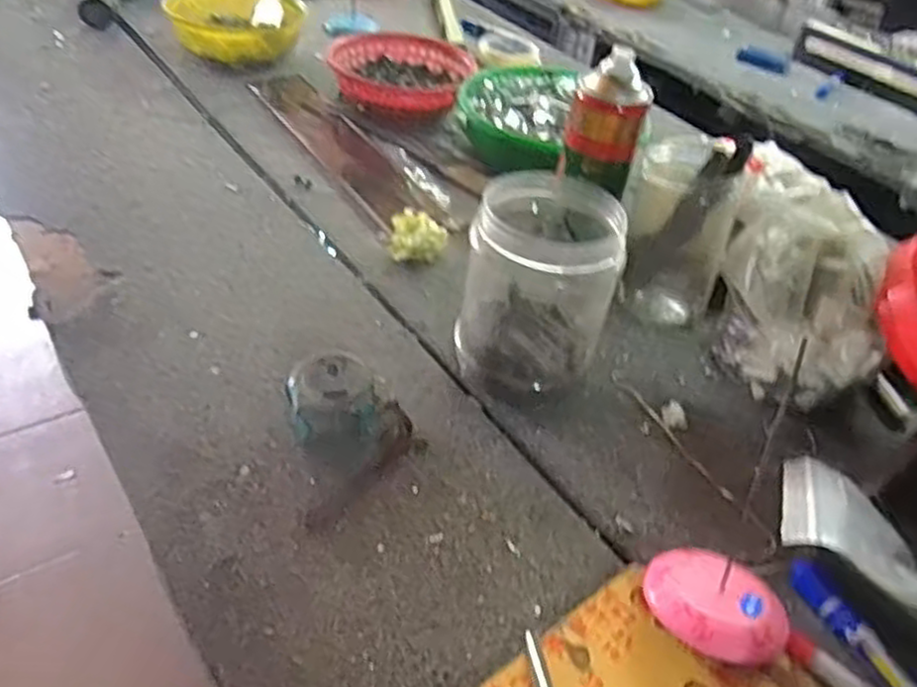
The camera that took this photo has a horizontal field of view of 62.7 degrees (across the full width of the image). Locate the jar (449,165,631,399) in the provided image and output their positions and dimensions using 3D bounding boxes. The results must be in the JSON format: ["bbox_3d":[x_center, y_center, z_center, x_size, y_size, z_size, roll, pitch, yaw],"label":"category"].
[{"bbox_3d":[0.064,-0.043,0.604,0.115,0.152,0.096,12,41,7],"label":"jar"}]

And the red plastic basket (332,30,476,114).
[{"bbox_3d":[-0.079,-0.365,1.025,0.189,0.045,0.217,6,41,-1],"label":"red plastic basket"}]

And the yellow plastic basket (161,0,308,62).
[{"bbox_3d":[-0.323,-0.461,1.100,0.190,0.073,0.183,-6,42,-13],"label":"yellow plastic basket"}]

